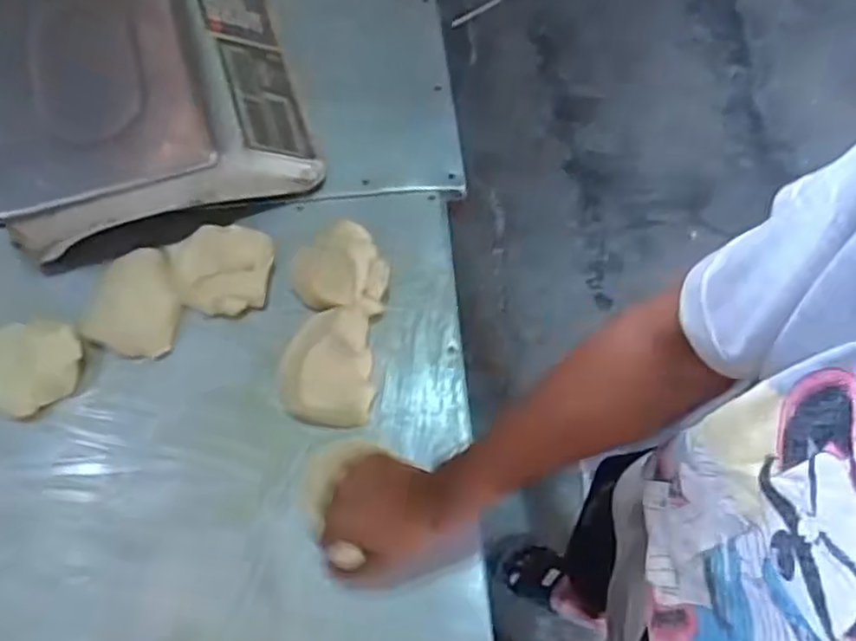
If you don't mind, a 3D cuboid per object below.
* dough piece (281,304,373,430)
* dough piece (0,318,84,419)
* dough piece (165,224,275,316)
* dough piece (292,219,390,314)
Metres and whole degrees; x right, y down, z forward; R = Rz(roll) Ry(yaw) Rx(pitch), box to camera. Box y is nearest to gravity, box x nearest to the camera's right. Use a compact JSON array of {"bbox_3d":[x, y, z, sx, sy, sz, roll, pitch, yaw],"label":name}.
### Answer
[{"bbox_3d":[-0.101,0.043,0.658,0.090,0.049,0.108,-6,66,0],"label":"dough piece"},{"bbox_3d":[-0.405,0.046,0.684,0.111,0.034,0.094,12,67,8],"label":"dough piece"},{"bbox_3d":[-0.217,-0.055,0.710,0.104,0.047,0.089,5,67,5],"label":"dough piece"},{"bbox_3d":[-0.090,-0.053,0.709,0.094,0.034,0.096,-1,66,3],"label":"dough piece"}]

